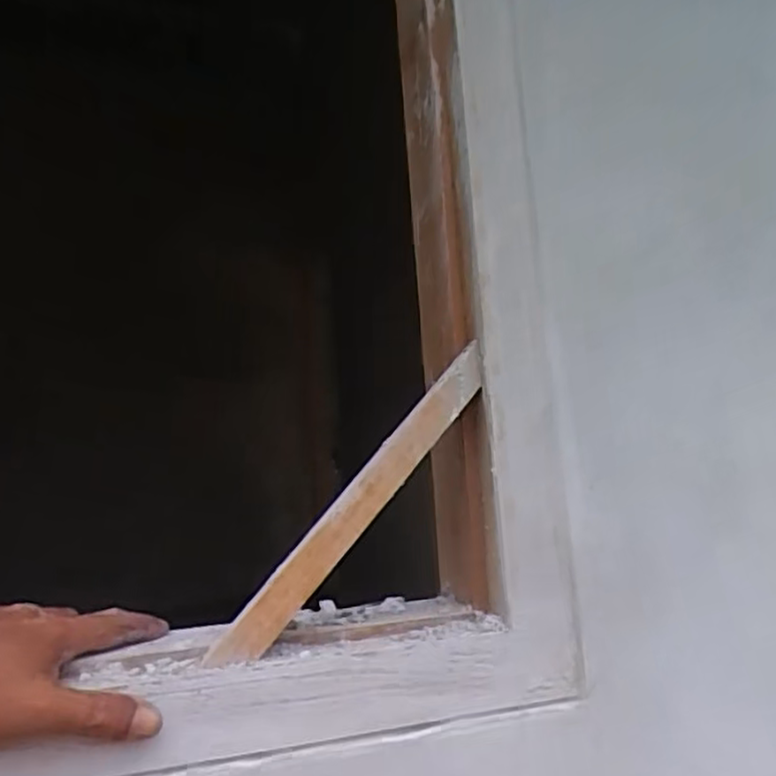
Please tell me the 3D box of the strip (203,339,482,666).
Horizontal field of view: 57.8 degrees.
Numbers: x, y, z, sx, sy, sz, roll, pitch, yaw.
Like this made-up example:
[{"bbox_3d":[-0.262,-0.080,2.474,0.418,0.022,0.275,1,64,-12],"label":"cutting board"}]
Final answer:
[{"bbox_3d":[-0.017,0.071,0.438,0.024,0.242,0.018,43,-17,-5],"label":"strip"}]

